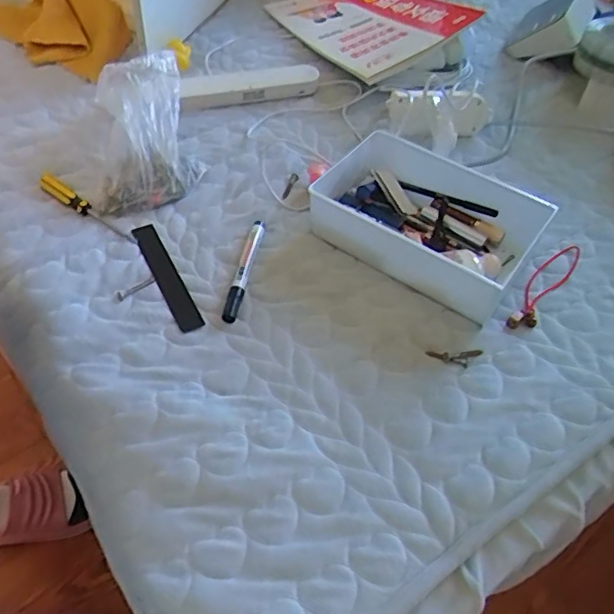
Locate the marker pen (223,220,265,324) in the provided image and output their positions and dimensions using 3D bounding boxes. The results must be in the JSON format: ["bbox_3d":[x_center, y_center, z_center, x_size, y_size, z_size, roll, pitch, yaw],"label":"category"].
[{"bbox_3d":[-0.065,-0.039,0.584,0.015,0.012,0.131,11,51,3],"label":"marker pen"}]

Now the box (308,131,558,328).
[{"bbox_3d":[0.123,-0.098,0.614,0.226,0.064,0.145,32,56,19],"label":"box"}]

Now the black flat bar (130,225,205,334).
[{"bbox_3d":[-0.144,-0.032,0.578,0.026,0.008,0.157,-22,56,-21],"label":"black flat bar"}]

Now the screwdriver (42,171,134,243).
[{"bbox_3d":[-0.244,-0.110,0.620,0.141,0.016,0.016,30,55,18],"label":"screwdriver"}]

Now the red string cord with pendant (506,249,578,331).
[{"bbox_3d":[0.255,-0.025,0.603,0.031,0.008,0.151,34,56,21],"label":"red string cord with pendant"}]

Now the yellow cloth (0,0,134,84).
[{"bbox_3d":[-0.366,-0.404,0.800,0.223,0.067,0.125,25,59,15],"label":"yellow cloth"}]

